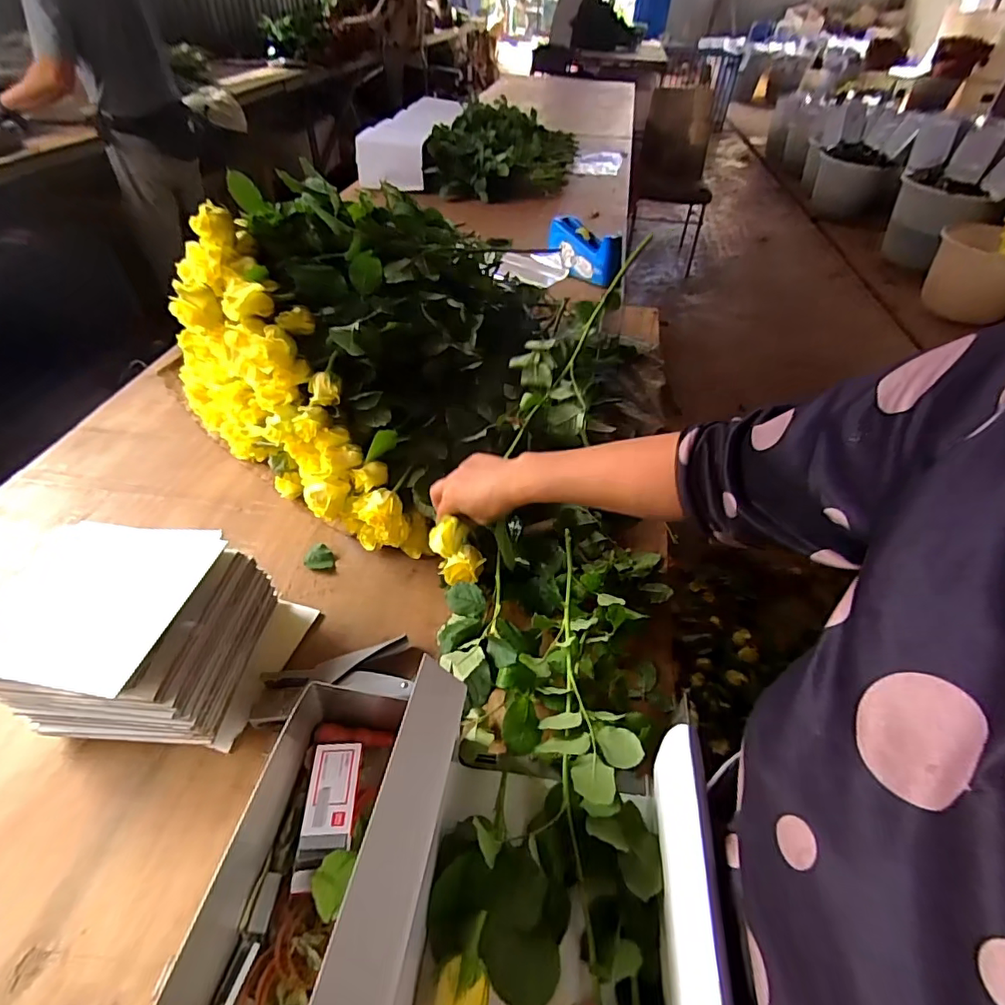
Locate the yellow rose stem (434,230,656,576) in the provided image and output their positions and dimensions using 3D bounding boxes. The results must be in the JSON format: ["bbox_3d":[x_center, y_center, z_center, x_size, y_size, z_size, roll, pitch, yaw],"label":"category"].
[{"bbox_3d":[0.047,-0.114,0.596,0.099,0.067,0.446,25,80,20],"label":"yellow rose stem"}]

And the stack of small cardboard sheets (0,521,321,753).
[{"bbox_3d":[-0.326,0.128,0.501,0.216,0.123,0.175,9,45,6],"label":"stack of small cardboard sheets"}]

